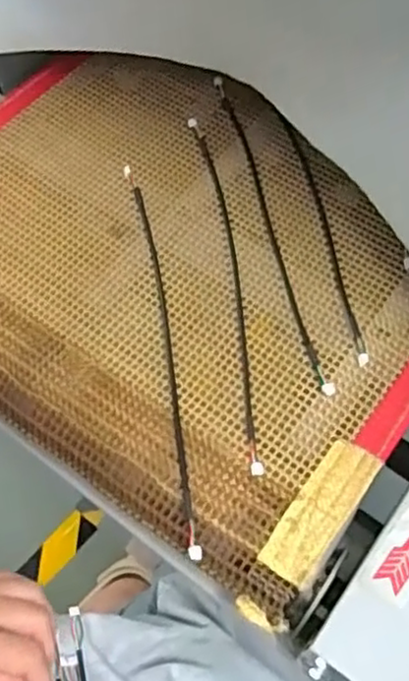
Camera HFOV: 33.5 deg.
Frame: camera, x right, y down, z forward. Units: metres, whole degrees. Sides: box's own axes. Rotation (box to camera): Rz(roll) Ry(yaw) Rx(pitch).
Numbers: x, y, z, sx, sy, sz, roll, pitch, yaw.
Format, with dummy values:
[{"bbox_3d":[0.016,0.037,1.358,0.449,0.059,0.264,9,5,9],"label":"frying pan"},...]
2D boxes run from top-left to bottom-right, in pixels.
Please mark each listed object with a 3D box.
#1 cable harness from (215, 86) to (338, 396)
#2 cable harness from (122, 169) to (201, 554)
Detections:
[{"bbox_3d":[0.045,-0.084,0.475,0.012,0.017,0.278,-11,62,-6],"label":"cable harness"},{"bbox_3d":[-0.026,-0.005,0.424,0.013,0.013,0.278,-9,62,-5],"label":"cable harness"}]

